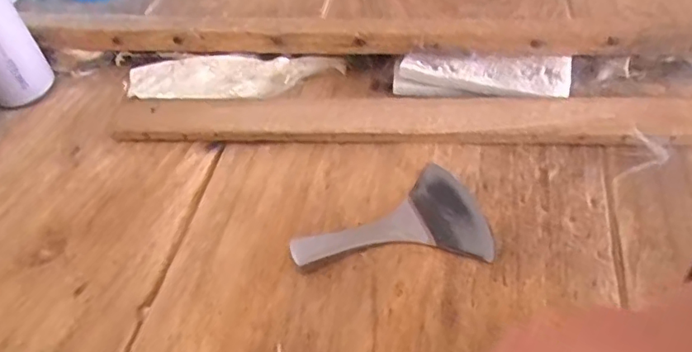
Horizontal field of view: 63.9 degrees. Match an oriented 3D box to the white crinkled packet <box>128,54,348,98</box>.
[{"bbox_3d":[-0.108,-0.097,0.538,0.209,0.014,0.052,3,49,7],"label":"white crinkled packet"}]

